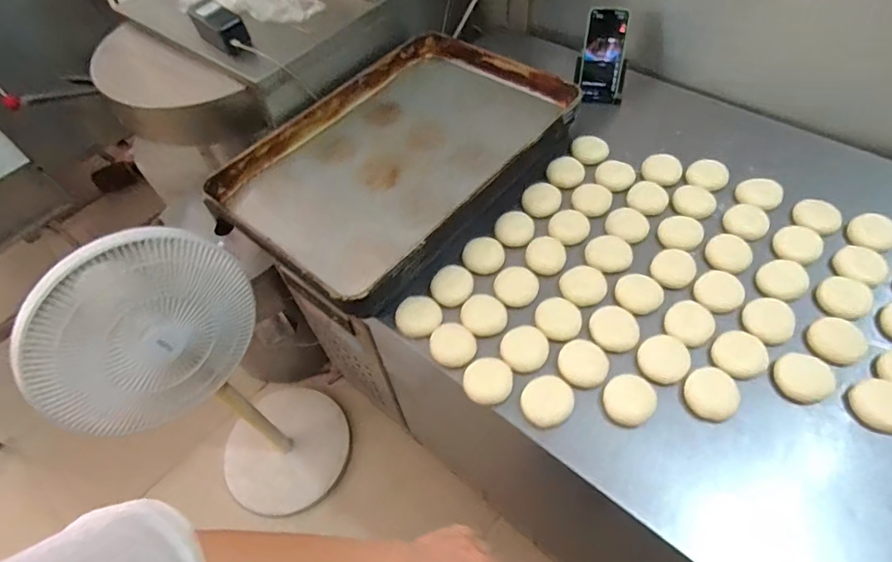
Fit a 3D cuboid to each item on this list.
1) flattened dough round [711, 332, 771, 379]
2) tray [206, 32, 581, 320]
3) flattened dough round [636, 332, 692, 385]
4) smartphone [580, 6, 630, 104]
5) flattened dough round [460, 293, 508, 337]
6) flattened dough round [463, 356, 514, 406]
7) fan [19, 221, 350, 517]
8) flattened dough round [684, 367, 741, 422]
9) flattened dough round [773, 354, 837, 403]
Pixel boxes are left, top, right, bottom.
[{"bbox_3d":[0.393,0.097,0.683,0.064,0.020,0.057,33,64,26],"label":"flattened dough round"},{"bbox_3d":[-0.078,-0.239,0.942,0.407,0.082,0.617,33,64,26],"label":"tray"},{"bbox_3d":[0.295,0.105,0.694,0.064,0.007,0.070,-3,54,4],"label":"flattened dough round"},{"bbox_3d":[0.311,-0.443,1.015,0.075,0.170,0.010,9,27,14],"label":"smartphone"},{"bbox_3d":[0.056,0.049,0.759,0.065,0.007,0.067,-3,54,4],"label":"flattened dough round"},{"bbox_3d":[0.058,0.135,0.699,0.065,0.014,0.064,-3,54,4],"label":"flattened dough round"},{"bbox_3d":[-0.477,0.212,1.108,0.325,0.931,0.322,-27,56,-13],"label":"fan"},{"bbox_3d":[0.342,0.144,0.658,0.065,0.014,0.065,-3,54,4],"label":"flattened dough round"},{"bbox_3d":[0.461,0.123,0.660,0.065,0.023,0.064,-3,54,4],"label":"flattened dough round"}]

